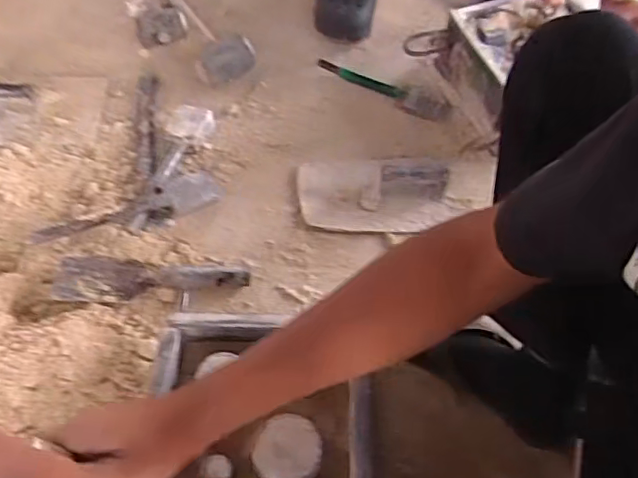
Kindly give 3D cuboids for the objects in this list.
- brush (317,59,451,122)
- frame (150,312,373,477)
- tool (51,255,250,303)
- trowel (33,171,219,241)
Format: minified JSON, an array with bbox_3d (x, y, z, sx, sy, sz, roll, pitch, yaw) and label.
[{"bbox_3d":[0.113,-0.272,1.043,0.251,0.020,0.048,23,62,10],"label":"brush"},{"bbox_3d":[-0.065,0.206,0.649,0.242,0.061,0.244,1,57,-1],"label":"frame"},{"bbox_3d":[-0.236,0.058,0.831,0.267,0.037,0.074,0,60,-3],"label":"tool"},{"bbox_3d":[-0.284,-0.042,0.867,0.276,0.032,0.065,-22,63,-33],"label":"trowel"}]

